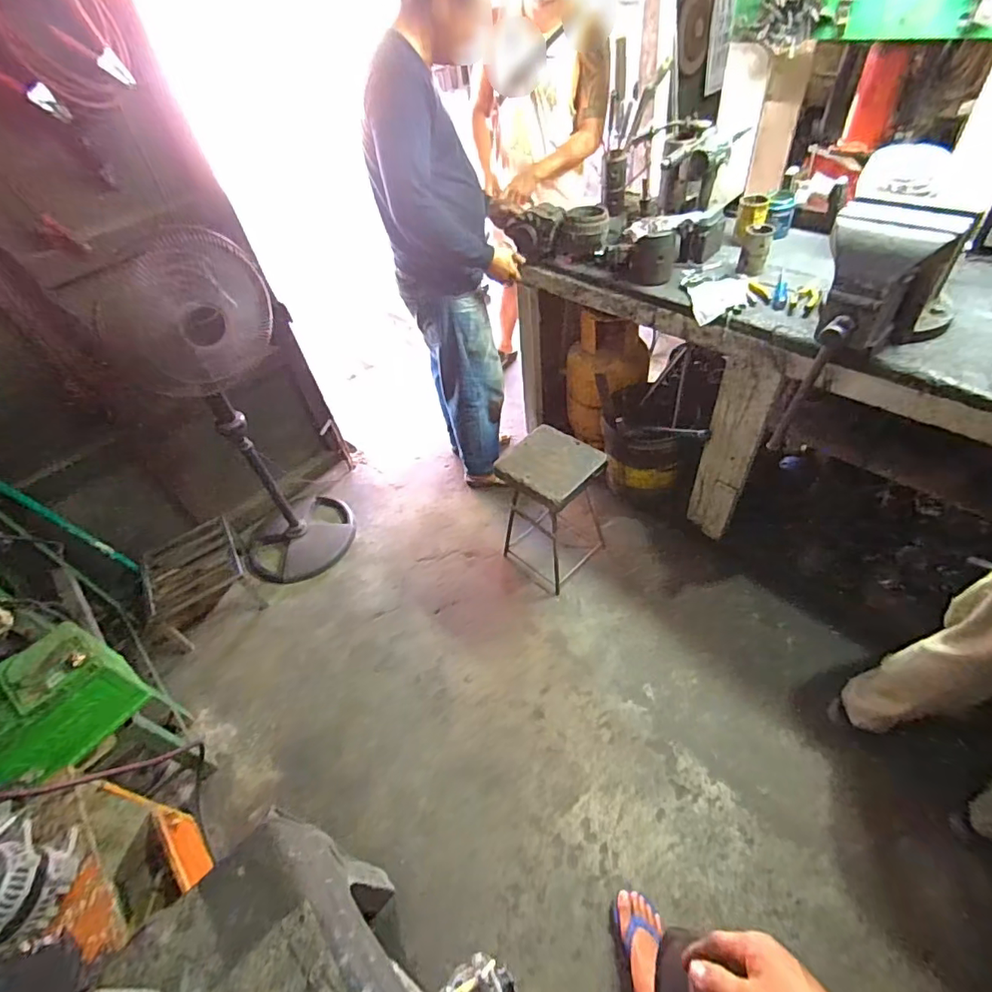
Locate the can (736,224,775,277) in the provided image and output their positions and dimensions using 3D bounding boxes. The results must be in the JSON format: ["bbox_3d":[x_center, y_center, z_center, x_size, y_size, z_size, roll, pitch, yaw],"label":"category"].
[{"bbox_3d":[0.680,-0.642,1.343,0.070,0.102,0.074,10,50,18],"label":"can"}]

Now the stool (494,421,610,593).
[{"bbox_3d":[0.188,0.052,1.659,0.250,0.503,0.261,32,60,32],"label":"stool"}]

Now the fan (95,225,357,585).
[{"bbox_3d":[-0.827,-0.230,1.710,0.468,1.117,0.438,-25,49,-13],"label":"fan"}]

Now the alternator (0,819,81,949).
[{"bbox_3d":[-0.807,0.655,0.853,0.124,0.114,0.169,-15,47,-4],"label":"alternator"}]

